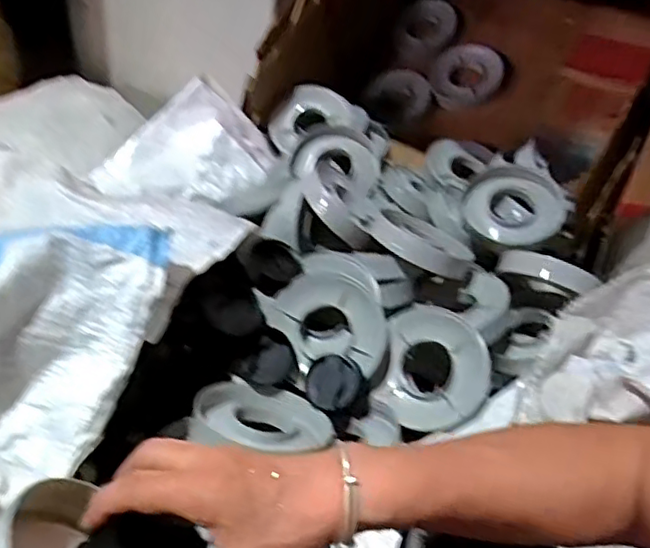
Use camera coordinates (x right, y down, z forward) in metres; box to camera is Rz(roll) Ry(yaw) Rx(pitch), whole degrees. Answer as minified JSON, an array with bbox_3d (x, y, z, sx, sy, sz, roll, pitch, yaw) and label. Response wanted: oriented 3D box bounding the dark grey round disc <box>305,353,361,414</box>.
[{"bbox_3d":[0.012,0.137,0.754,0.066,0.064,0.026,36,5,20],"label":"dark grey round disc"}]

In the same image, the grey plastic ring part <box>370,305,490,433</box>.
[{"bbox_3d":[0.145,0.124,0.788,0.135,0.030,0.155,13,65,3],"label":"grey plastic ring part"}]

